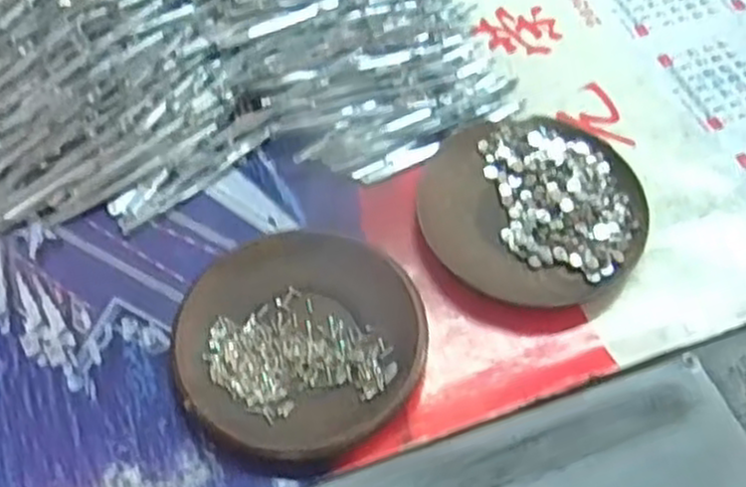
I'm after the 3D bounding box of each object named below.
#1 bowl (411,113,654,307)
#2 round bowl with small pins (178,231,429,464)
[{"bbox_3d":[0.082,-0.019,0.405,0.111,0.016,0.104,0,57,1],"label":"bowl"},{"bbox_3d":[-0.033,0.045,0.367,0.111,0.015,0.111,0,57,1],"label":"round bowl with small pins"}]

